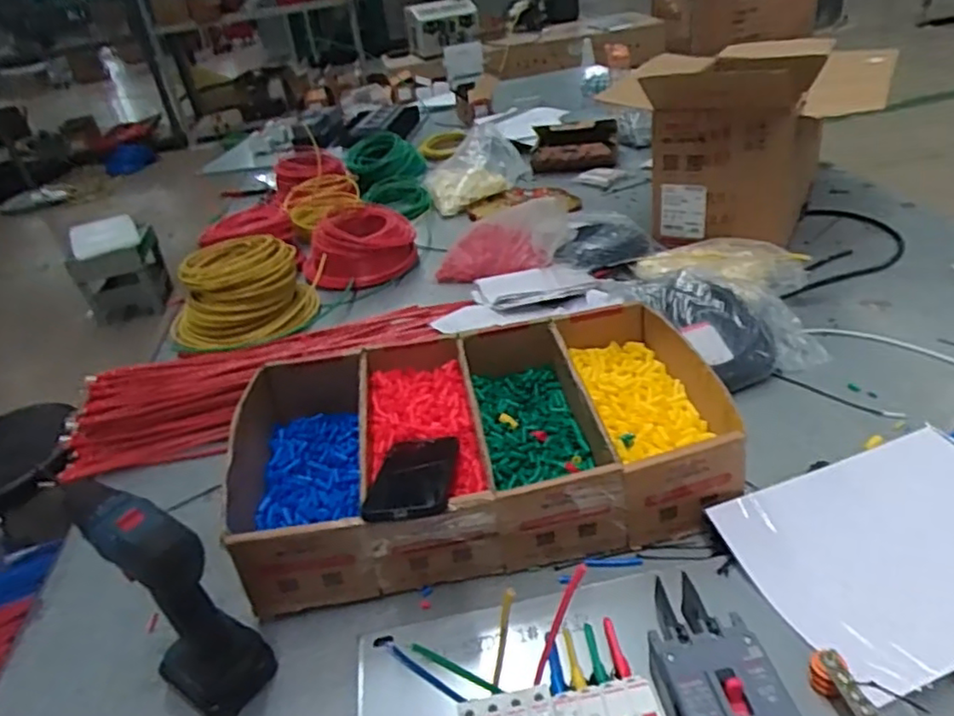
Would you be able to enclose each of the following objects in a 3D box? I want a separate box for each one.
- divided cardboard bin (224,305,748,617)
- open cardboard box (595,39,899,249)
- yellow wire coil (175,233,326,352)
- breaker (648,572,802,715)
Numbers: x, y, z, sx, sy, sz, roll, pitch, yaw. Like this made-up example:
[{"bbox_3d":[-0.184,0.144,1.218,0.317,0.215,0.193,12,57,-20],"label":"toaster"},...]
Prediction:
[{"bbox_3d":[-0.005,0.093,0.739,0.520,0.112,0.306,-8,33,-2],"label":"divided cardboard bin"},{"bbox_3d":[0.533,-0.452,1.270,0.427,0.263,0.506,12,39,28],"label":"open cardboard box"},{"bbox_3d":[-0.422,-0.119,1.148,0.211,0.111,0.211,-4,33,3],"label":"yellow wire coil"},{"bbox_3d":[0.173,0.245,0.482,0.080,0.071,0.176,-10,34,-2],"label":"breaker"}]

